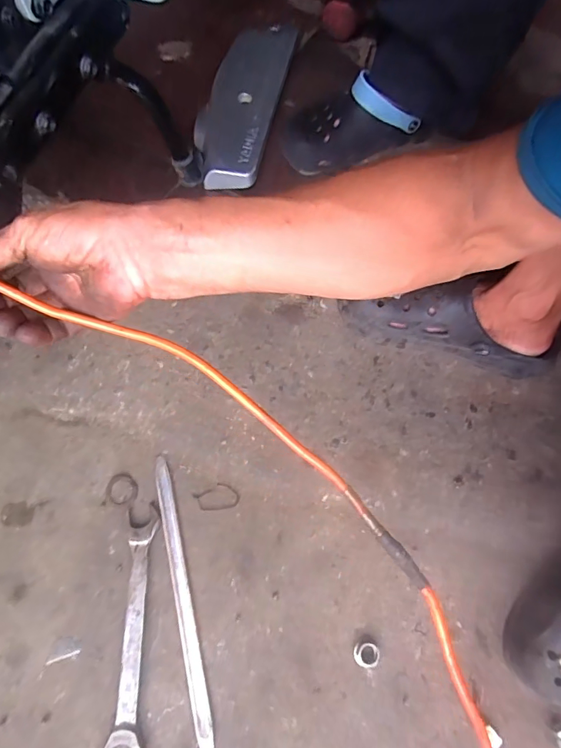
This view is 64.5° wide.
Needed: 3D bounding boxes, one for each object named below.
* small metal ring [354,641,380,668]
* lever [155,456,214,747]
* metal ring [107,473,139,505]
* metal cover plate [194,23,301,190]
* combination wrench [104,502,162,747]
[{"bbox_3d":[0.090,0.294,0.466,0.024,0.012,0.023,1,73,-2],"label":"small metal ring"},{"bbox_3d":[-0.109,0.235,0.480,0.019,0.014,0.287,-13,74,-6],"label":"lever"},{"bbox_3d":[-0.186,0.135,0.523,0.038,0.004,0.036,10,73,1],"label":"metal ring"},{"bbox_3d":[-0.054,-0.409,0.647,0.108,0.045,0.322,12,73,1],"label":"metal cover plate"},{"bbox_3d":[-0.152,0.272,0.461,0.039,0.017,0.252,1,73,-2],"label":"combination wrench"}]

